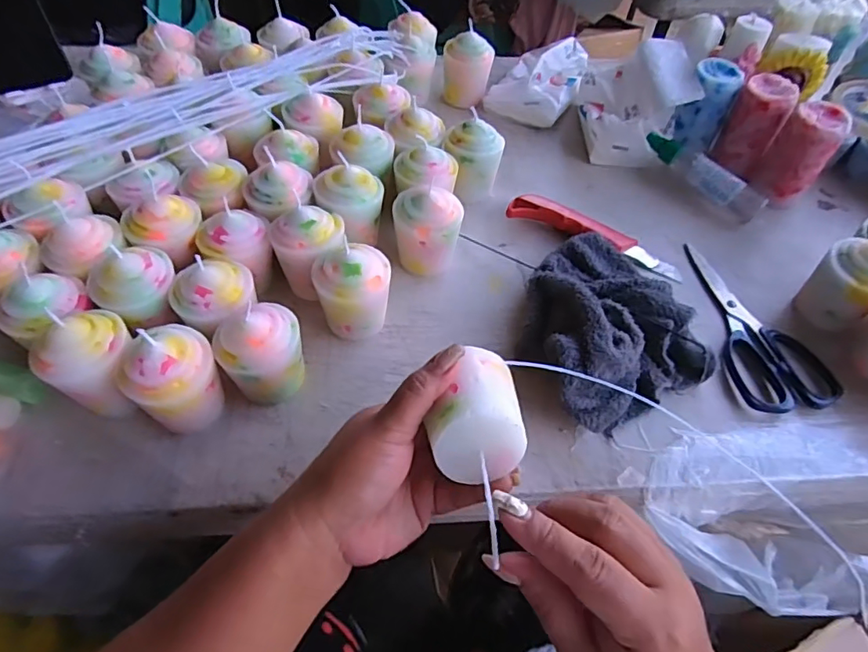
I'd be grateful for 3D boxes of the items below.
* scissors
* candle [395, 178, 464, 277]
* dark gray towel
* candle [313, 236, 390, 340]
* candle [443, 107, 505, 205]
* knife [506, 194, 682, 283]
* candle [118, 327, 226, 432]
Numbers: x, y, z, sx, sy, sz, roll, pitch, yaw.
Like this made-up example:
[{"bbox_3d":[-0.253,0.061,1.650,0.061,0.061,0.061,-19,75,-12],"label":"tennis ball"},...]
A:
[{"bbox_3d":[0.264,-0.007,0.454,0.080,0.011,0.174,-7,56,-8],"label":"scissors"},{"bbox_3d":[-0.003,-0.077,0.454,0.054,0.077,0.051,1,55,-2],"label":"candle"},{"bbox_3d":[0.135,-0.011,0.419,0.134,0.065,0.173,-9,56,-9],"label":"dark gray towel"},{"bbox_3d":[-0.061,-0.023,0.406,0.054,0.071,0.048,-4,56,-5],"label":"candle"},{"bbox_3d":[0.041,-0.159,0.520,0.059,0.073,0.047,-16,58,-13],"label":"candle"},{"bbox_3d":[0.154,-0.089,0.507,0.168,0.021,0.032,22,57,12],"label":"knife"},{"bbox_3d":[-0.169,0.037,0.352,0.048,0.068,0.055,39,62,22],"label":"candle"}]

